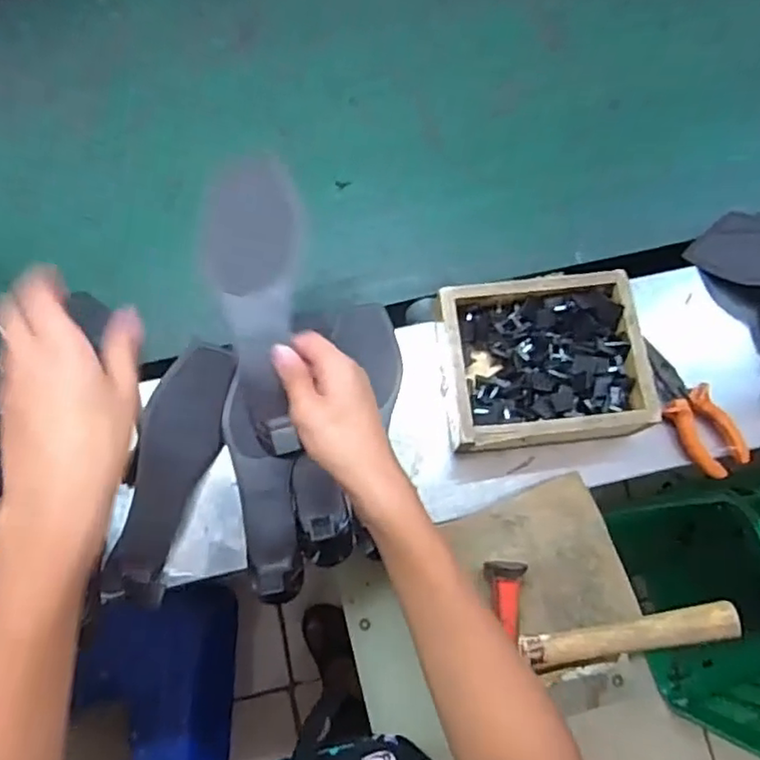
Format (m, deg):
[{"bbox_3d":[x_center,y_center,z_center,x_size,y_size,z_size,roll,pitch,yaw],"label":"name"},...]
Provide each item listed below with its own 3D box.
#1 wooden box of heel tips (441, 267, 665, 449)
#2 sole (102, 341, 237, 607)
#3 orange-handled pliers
[{"bbox_3d":[0.149,-0.015,0.593,0.187,0.047,0.159,-8,75,-3],"label":"wooden box of heel tips"},{"bbox_3d":[-0.186,0.082,0.570,0.070,0.014,0.229,15,84,-34],"label":"sole"},{"bbox_3d":[0.299,0.027,0.614,0.046,0.021,0.140,-30,77,-8],"label":"orange-handled pliers"}]

